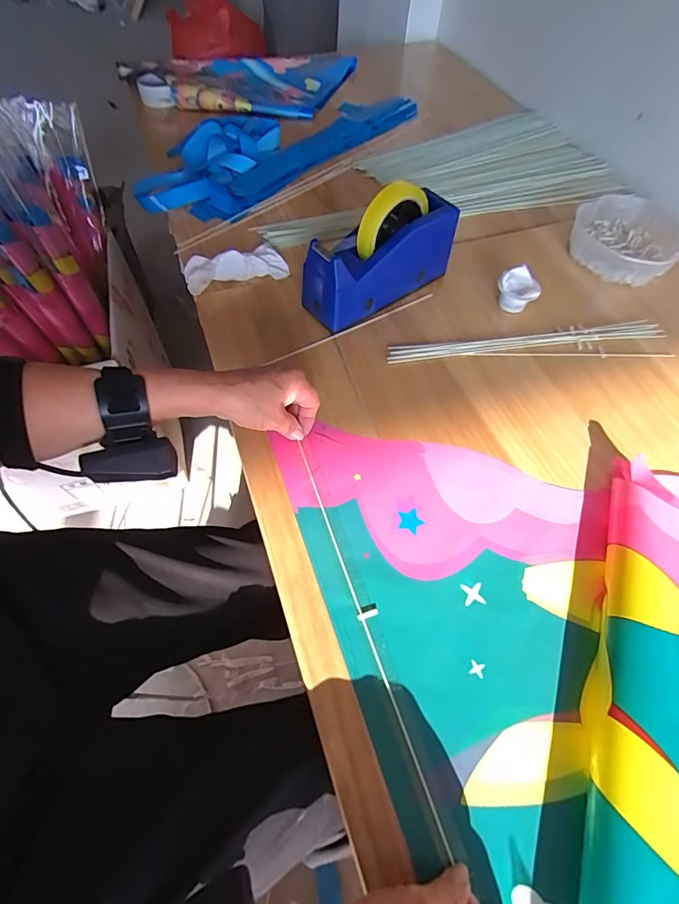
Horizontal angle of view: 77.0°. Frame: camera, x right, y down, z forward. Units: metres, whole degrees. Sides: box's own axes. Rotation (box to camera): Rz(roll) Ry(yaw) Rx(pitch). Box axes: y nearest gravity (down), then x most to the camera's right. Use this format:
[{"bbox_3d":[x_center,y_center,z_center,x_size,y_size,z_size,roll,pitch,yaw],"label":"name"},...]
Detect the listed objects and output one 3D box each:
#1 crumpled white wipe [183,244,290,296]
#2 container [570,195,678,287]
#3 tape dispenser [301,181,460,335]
[{"bbox_3d":[-0.142,-0.253,0.576,0.136,0.037,0.063,-24,63,-16],"label":"crumpled white wipe"},{"bbox_3d":[0.422,-0.314,0.626,0.156,0.048,0.167,31,62,15],"label":"container"},{"bbox_3d":[0.053,-0.243,0.522,0.200,0.130,0.065,-31,65,-19],"label":"tape dispenser"}]

